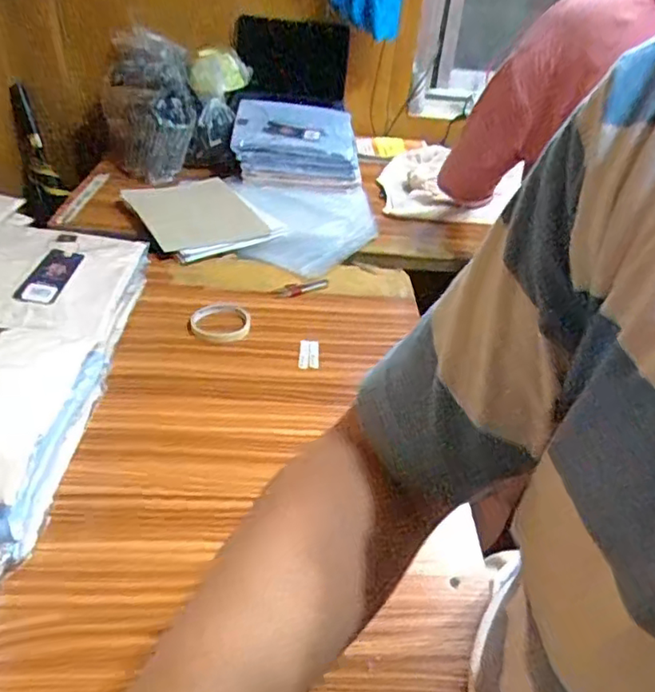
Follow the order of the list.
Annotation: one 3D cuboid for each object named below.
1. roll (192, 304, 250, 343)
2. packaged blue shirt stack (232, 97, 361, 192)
[{"bbox_3d":[-0.159,-0.039,0.914,0.087,0.011,0.096,1,37,-6],"label":"roll"},{"bbox_3d":[-0.072,-0.438,1.354,0.271,0.134,0.258,-1,37,-9],"label":"packaged blue shirt stack"}]

